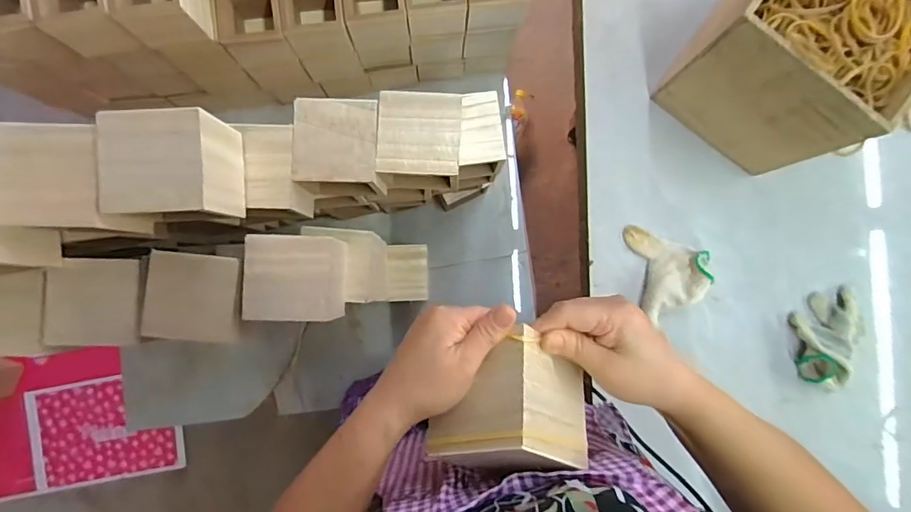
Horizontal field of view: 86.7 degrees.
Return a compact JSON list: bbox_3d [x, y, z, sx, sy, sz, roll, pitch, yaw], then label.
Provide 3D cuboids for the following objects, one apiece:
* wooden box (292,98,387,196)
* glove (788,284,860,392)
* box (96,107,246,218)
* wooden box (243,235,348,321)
[{"bbox_3d":[-0.132,-0.119,0.571,0.106,0.103,0.105,2,88,-2],"label":"wooden box"},{"bbox_3d":[0.564,0.114,0.740,0.090,0.062,0.164,26,87,-1],"label":"glove"},{"bbox_3d":[-0.268,-0.082,0.469,0.102,0.085,0.093,-4,88,-3],"label":"box"},{"bbox_3d":[-0.170,0.026,0.546,0.106,0.082,0.092,0,88,-2],"label":"wooden box"}]

